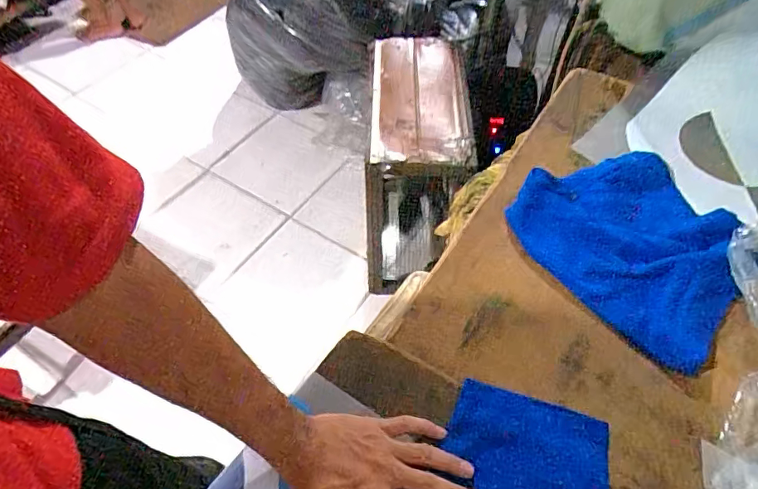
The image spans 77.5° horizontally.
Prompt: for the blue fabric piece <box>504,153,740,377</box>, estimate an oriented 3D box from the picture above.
[{"bbox_3d":[0.326,-0.014,0.602,0.228,0.055,0.280,-36,63,-23],"label":"blue fabric piece"}]

